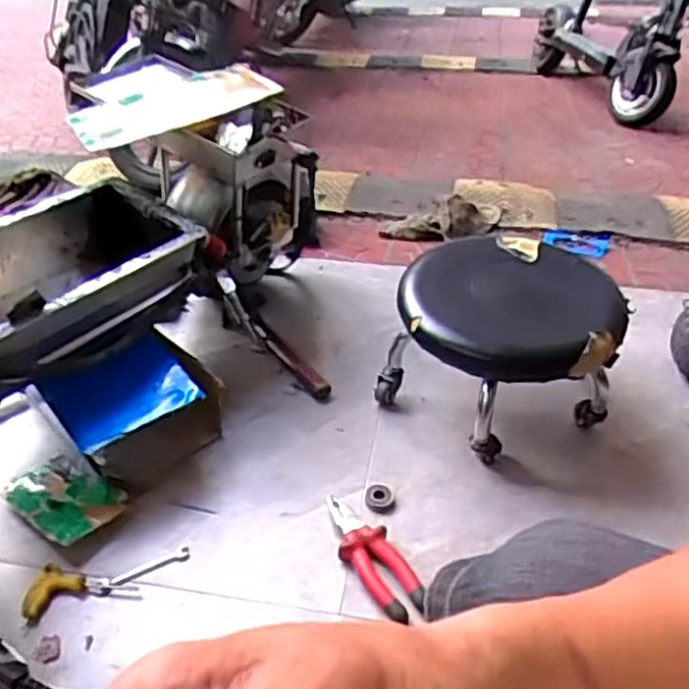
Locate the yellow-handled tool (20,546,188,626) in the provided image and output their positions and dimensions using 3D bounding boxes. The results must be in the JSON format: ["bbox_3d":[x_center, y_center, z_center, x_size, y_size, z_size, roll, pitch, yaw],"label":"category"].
[{"bbox_3d":[-0.286,0.289,0.888,0.188,0.020,0.070,-6,38,-8],"label":"yellow-handled tool"}]

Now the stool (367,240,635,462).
[{"bbox_3d":[0.242,0.006,1.105,0.315,0.207,0.301,0,38,0],"label":"stool"}]

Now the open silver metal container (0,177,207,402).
[{"bbox_3d":[-0.413,-0.079,1.042,0.264,0.124,0.401,23,43,26],"label":"open silver metal container"}]

